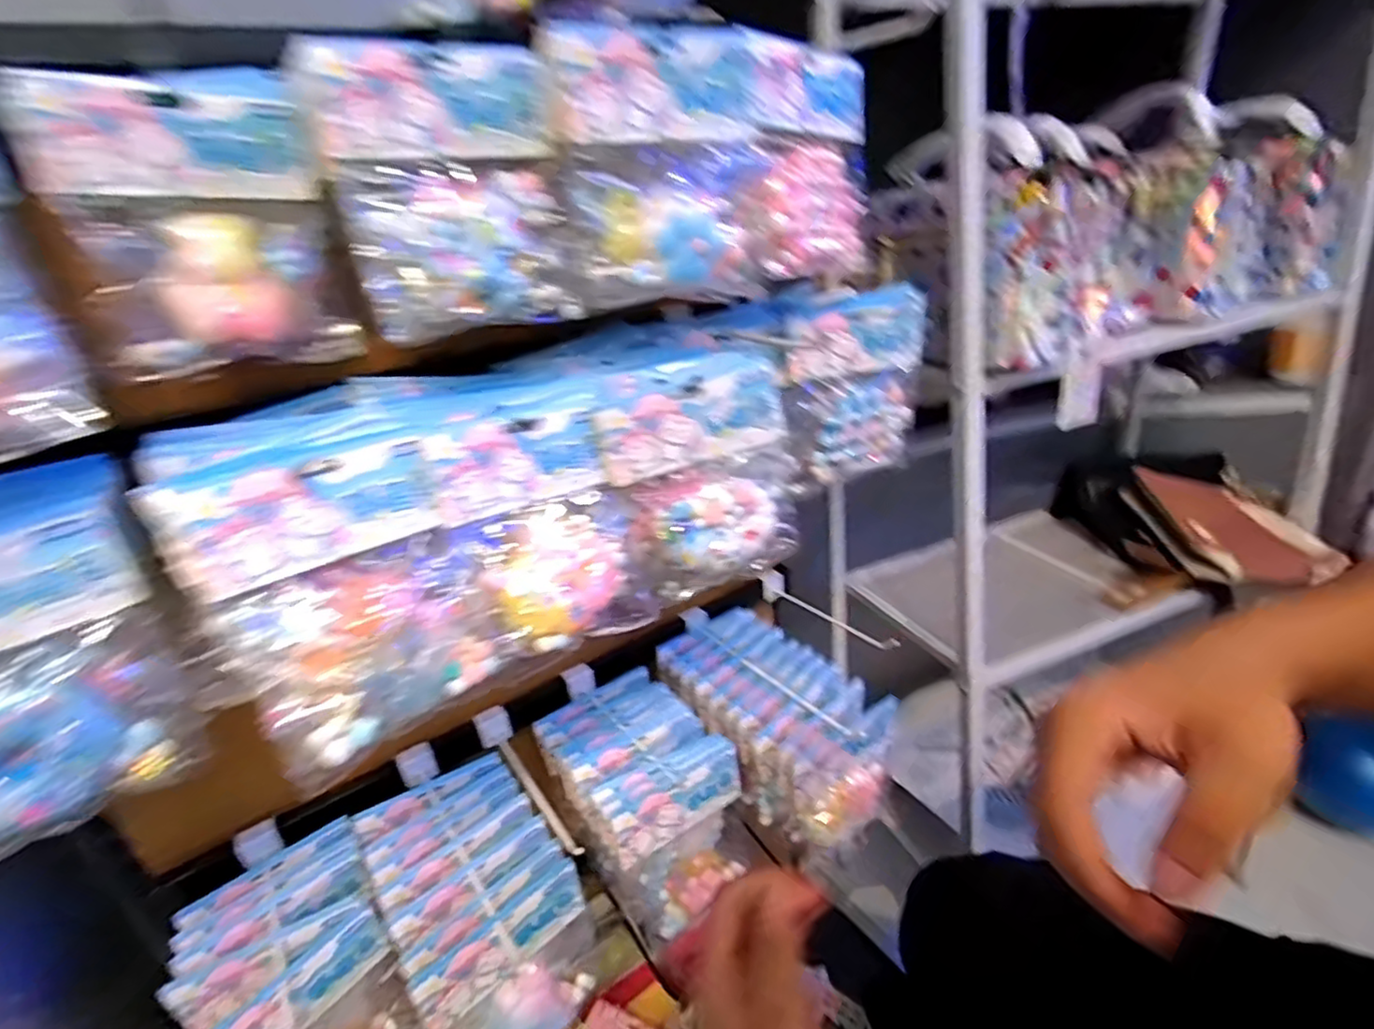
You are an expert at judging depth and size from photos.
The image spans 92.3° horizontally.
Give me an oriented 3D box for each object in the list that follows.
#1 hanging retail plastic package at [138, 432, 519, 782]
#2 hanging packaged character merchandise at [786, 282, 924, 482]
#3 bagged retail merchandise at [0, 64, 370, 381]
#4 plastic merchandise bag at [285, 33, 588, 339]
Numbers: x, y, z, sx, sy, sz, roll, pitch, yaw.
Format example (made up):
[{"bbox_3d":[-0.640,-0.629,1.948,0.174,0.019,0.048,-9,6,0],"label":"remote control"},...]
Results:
[{"bbox_3d":[-0.187,0.038,0.363,0.124,0.165,0.035,-30,10,-36],"label":"hanging retail plastic package"},{"bbox_3d":[0.164,-0.121,0.626,0.136,0.165,0.034,-13,16,-10],"label":"hanging packaged character merchandise"},{"bbox_3d":[-0.285,-0.169,0.391,0.135,0.161,0.040,-21,29,-27],"label":"bagged retail merchandise"},{"bbox_3d":[-0.143,-0.199,0.406,0.133,0.156,0.032,-18,21,-25],"label":"plastic merchandise bag"}]

